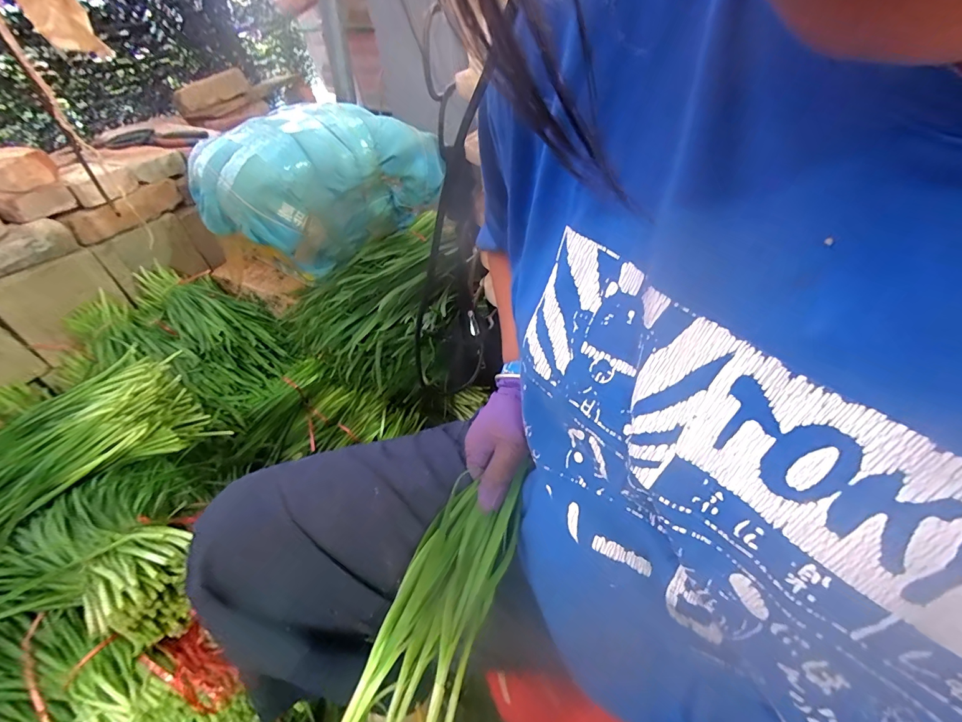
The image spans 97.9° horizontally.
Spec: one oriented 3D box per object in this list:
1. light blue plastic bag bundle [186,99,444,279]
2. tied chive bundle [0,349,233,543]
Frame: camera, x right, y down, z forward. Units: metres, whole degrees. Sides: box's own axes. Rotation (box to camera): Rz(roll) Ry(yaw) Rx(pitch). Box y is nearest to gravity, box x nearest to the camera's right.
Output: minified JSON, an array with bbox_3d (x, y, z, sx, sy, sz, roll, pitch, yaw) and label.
[{"bbox_3d":[-0.360,-0.395,0.945,0.468,0.238,0.250,-34,50,-25],"label":"light blue plastic bag bundle"},{"bbox_3d":[-0.680,0.179,0.599,0.232,0.109,0.494,21,51,26],"label":"tied chive bundle"}]

